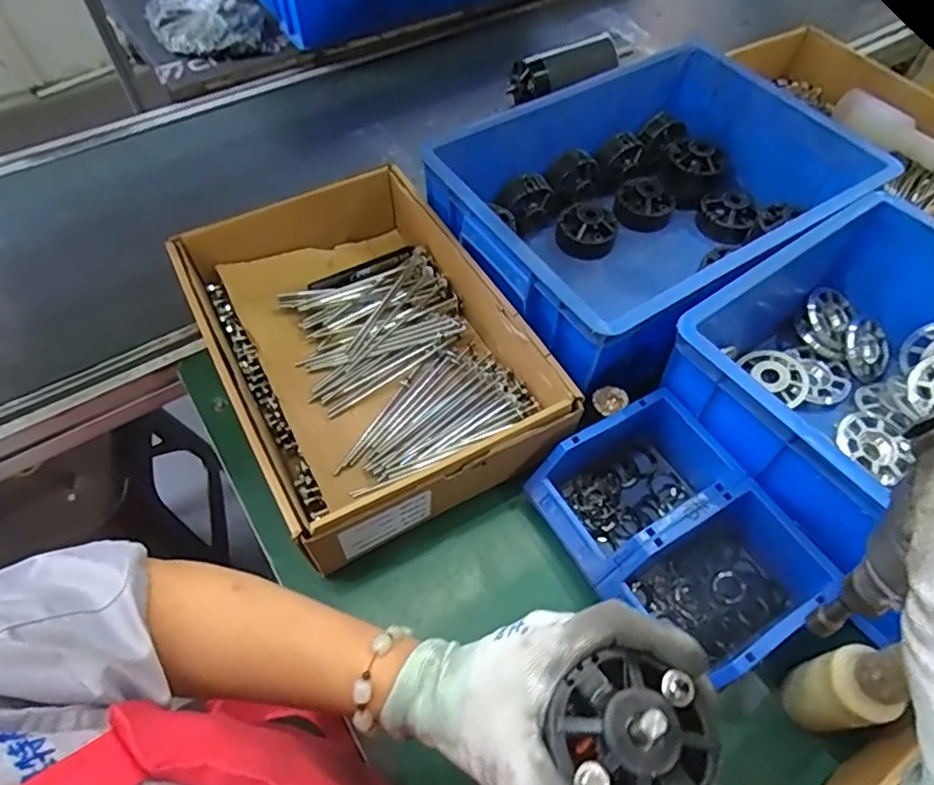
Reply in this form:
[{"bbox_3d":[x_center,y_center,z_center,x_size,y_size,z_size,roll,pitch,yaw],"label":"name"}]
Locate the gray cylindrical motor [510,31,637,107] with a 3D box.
[{"bbox_3d":[0.161,-0.505,0.923,0.215,0.046,0.061,-27,60,-17],"label":"gray cylindrical motor"}]

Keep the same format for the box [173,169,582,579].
[{"bbox_3d":[-0.103,-0.056,0.601,0.264,0.079,0.384,-25,60,-16],"label":"box"}]

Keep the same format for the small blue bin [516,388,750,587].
[{"bbox_3d":[0.152,0.081,0.537,0.172,0.076,0.107,-27,60,-17],"label":"small blue bin"}]

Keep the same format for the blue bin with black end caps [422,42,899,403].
[{"bbox_3d":[0.198,-0.190,0.683,0.412,0.172,0.299,-29,61,-18],"label":"blue bin with black end caps"}]

